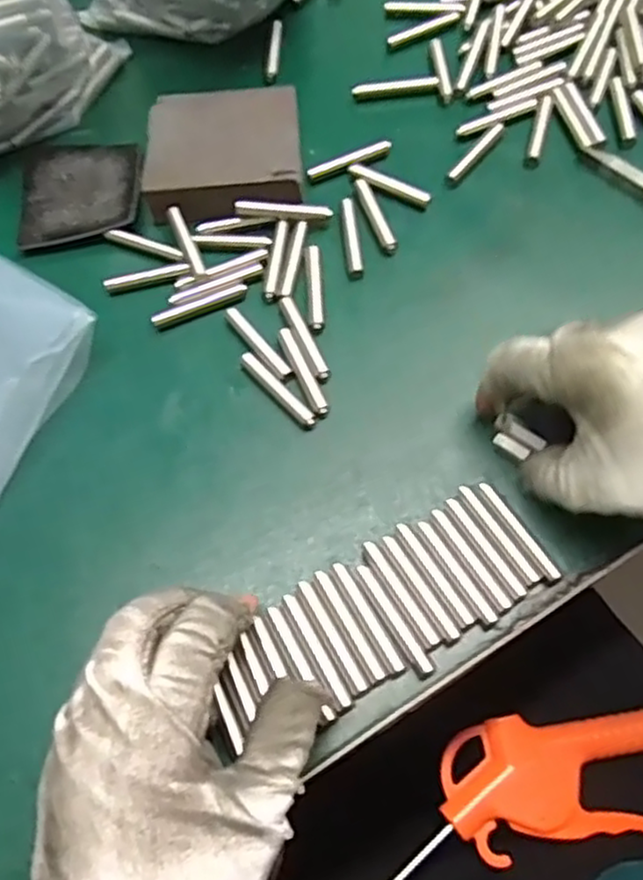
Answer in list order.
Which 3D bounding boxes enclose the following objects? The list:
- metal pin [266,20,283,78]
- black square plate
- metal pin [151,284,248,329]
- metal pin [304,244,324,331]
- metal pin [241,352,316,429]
[{"bbox_3d":[-0.029,-0.237,0.425,0.007,0.007,0.044,1,65,4],"label":"metal pin"},{"bbox_3d":[-0.132,-0.138,0.383,0.065,0.008,0.075,-11,65,-2],"label":"black square plate"},{"bbox_3d":[-0.060,-0.067,0.346,0.048,0.004,0.008,-21,66,-6],"label":"metal pin"},{"bbox_3d":[-0.004,-0.077,0.347,0.008,0.004,0.050,-4,65,1],"label":"metal pin"},{"bbox_3d":[-0.021,-0.024,0.325,0.007,0.005,0.049,-40,69,-14],"label":"metal pin"}]

